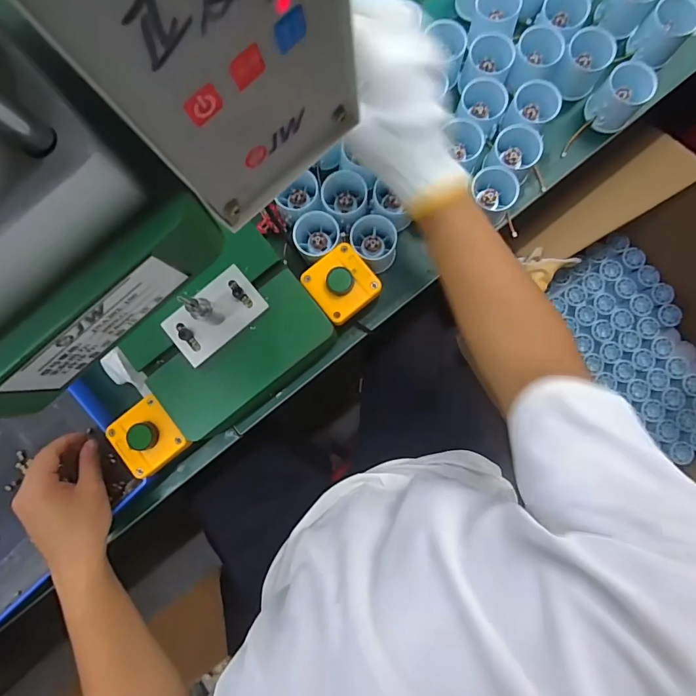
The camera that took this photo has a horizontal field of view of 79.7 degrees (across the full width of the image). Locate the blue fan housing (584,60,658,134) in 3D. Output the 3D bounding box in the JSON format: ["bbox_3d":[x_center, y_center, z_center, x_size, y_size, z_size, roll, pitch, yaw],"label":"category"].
[{"bbox_3d":[0.319,-0.293,0.489,0.057,0.045,0.053,-45,84,-2],"label":"blue fan housing"}]

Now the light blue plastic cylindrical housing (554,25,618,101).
[{"bbox_3d":[0.273,-0.329,0.488,0.051,0.053,0.048,0,84,3],"label":"light blue plastic cylindrical housing"}]

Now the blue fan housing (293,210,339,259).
[{"bbox_3d":[-0.035,-0.126,0.480,0.049,0.041,0.055,-8,84,2],"label":"blue fan housing"}]

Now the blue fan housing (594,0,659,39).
[{"bbox_3d":[0.337,-0.416,0.498,0.053,0.048,0.053,0,84,3],"label":"blue fan housing"}]

